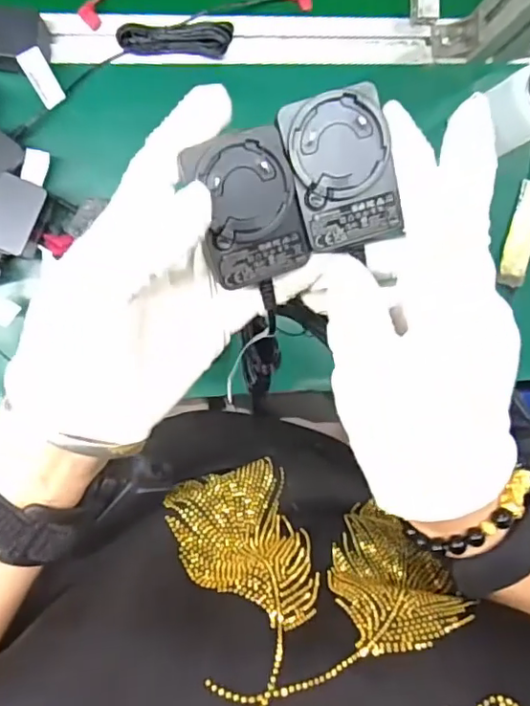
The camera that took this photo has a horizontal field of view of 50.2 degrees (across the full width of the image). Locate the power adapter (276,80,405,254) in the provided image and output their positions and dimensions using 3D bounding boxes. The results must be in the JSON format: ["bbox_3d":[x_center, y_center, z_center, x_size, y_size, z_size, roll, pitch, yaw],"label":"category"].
[{"bbox_3d":[0.030,-0.073,0.227,0.038,0.017,0.057,-17,110,0],"label":"power adapter"}]

